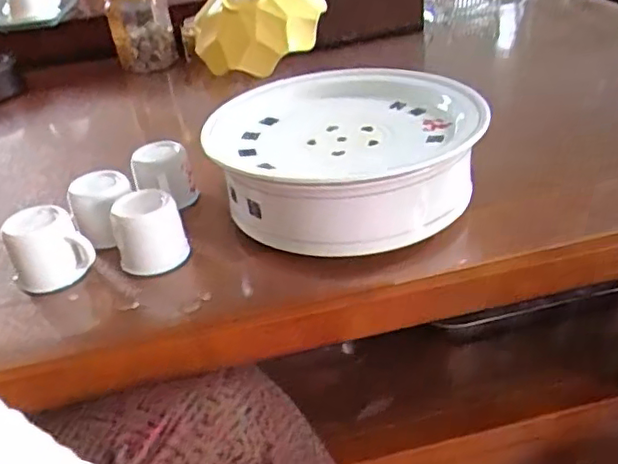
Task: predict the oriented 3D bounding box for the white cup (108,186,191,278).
[{"bbox_3d":[-0.125,0.001,0.481,0.052,0.051,0.047,-15,33,-12],"label":"white cup"}]

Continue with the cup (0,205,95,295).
[{"bbox_3d":[-0.204,0.013,0.476,0.056,0.052,0.054,-5,32,3],"label":"cup"}]

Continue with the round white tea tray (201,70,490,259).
[{"bbox_3d":[0.032,-0.071,0.530,0.214,0.067,0.230,-5,32,3],"label":"round white tea tray"}]

